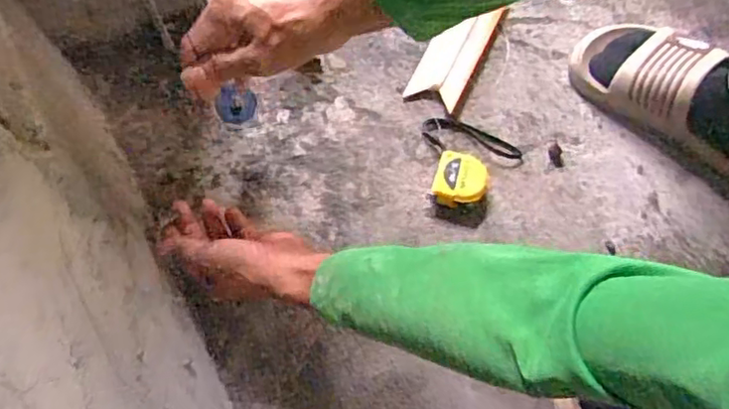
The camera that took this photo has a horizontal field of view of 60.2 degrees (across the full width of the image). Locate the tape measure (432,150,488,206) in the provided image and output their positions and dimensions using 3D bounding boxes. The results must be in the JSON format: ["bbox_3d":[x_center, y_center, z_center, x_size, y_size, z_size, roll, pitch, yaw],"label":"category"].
[{"bbox_3d":[0.103,-0.028,0.675,0.054,0.031,0.059,8,72,1],"label":"tape measure"}]

